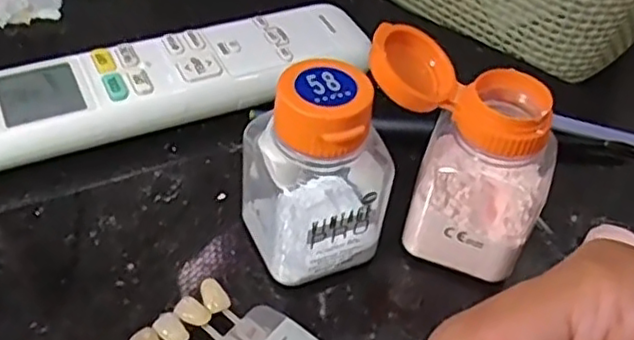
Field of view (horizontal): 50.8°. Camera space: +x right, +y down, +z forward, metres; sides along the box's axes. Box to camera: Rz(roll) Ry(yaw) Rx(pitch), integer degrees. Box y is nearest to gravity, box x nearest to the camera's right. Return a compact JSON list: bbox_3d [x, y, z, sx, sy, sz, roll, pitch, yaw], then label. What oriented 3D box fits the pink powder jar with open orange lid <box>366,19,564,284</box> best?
[{"bbox_3d":[0.046,-0.003,0.228,0.065,0.075,0.031,20,46,12],"label":"pink powder jar with open orange lid"}]

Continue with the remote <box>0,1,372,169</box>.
[{"bbox_3d":[-0.060,-0.037,0.287,0.170,0.025,0.048,-15,49,-21],"label":"remote"}]

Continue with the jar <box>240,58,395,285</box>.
[{"bbox_3d":[-0.001,0.004,0.219,0.043,0.072,0.037,-6,46,-13],"label":"jar"}]

